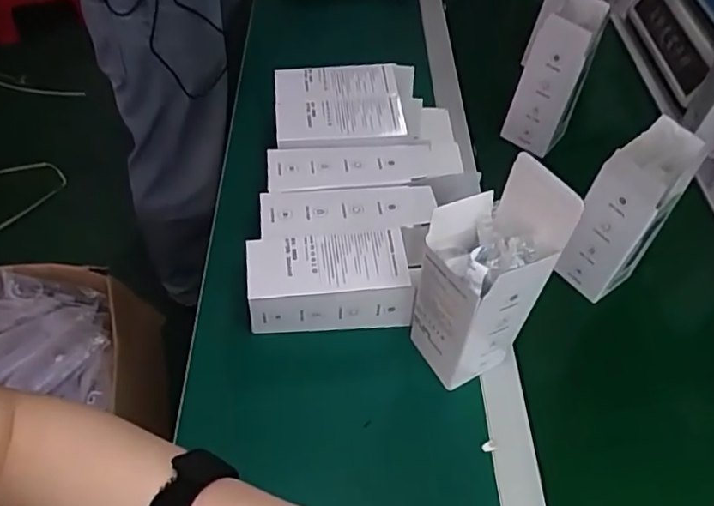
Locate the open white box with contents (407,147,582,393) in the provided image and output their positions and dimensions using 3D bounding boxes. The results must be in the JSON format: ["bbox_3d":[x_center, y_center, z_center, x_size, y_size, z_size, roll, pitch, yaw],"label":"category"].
[{"bbox_3d":[0.105,0.022,0.534,0.081,0.232,0.092,-23,55,-20],"label":"open white box with contents"}]

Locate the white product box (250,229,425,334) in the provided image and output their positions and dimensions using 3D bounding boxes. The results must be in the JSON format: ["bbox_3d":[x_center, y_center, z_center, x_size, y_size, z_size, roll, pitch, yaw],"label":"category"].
[{"bbox_3d":[-0.028,0.031,0.629,0.167,0.075,0.078,-3,51,-5],"label":"white product box"}]

